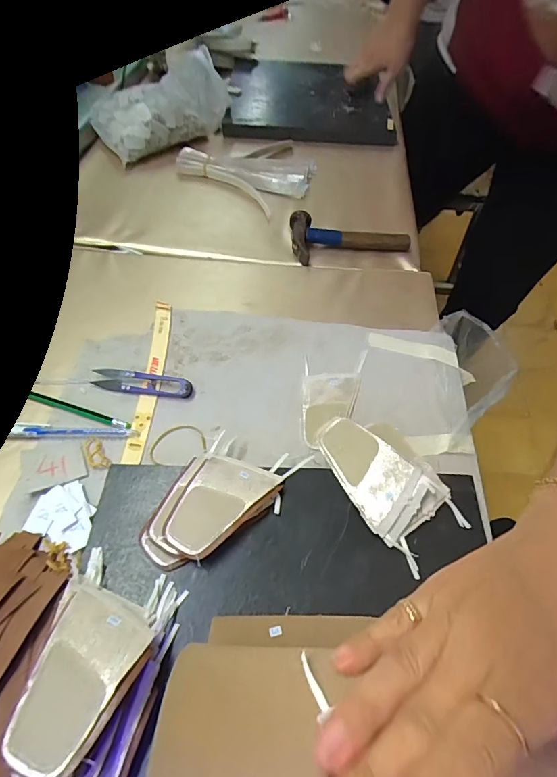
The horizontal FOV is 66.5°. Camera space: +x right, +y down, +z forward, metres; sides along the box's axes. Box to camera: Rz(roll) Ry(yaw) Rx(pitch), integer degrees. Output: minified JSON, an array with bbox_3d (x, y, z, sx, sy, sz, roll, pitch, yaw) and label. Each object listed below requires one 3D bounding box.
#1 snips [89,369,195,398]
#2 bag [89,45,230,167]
[{"bbox_3d":[-0.135,-0.006,0.422,0.098,0.011,0.023,5,54,0],"label":"snips"},{"bbox_3d":[-0.176,-0.445,0.682,0.068,0.108,0.220,37,59,23],"label":"bag"}]

